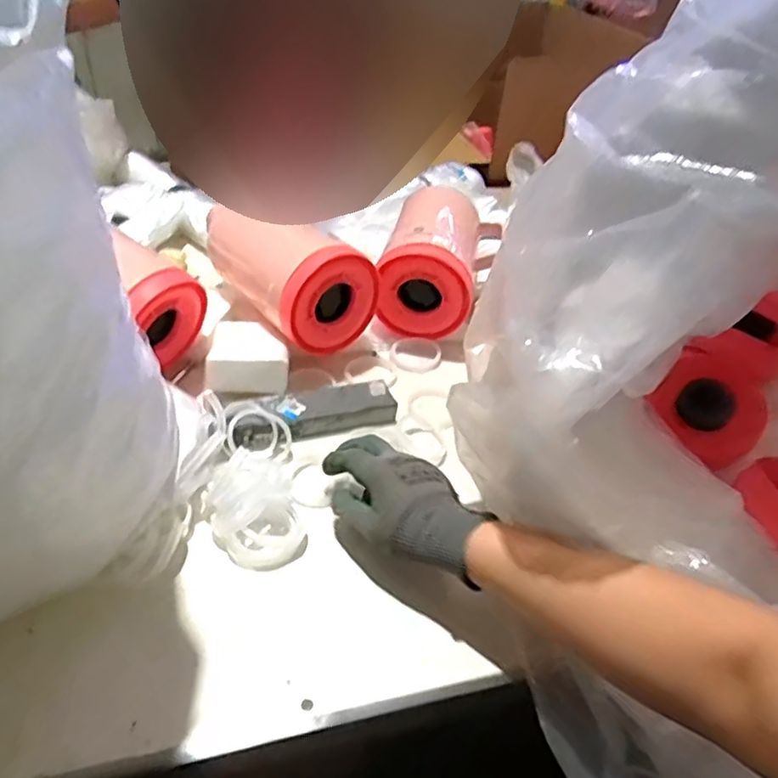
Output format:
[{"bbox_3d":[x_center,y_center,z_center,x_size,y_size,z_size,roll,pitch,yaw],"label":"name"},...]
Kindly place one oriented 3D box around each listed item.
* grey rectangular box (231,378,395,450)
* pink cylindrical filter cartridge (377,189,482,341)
[{"bbox_3d":[-0.085,0.029,0.713,0.189,0.036,0.055,-11,43,-21],"label":"grey rectangular box"},{"bbox_3d":[0.064,-0.189,0.916,0.132,0.159,0.223,11,40,4],"label":"pink cylindrical filter cartridge"}]

